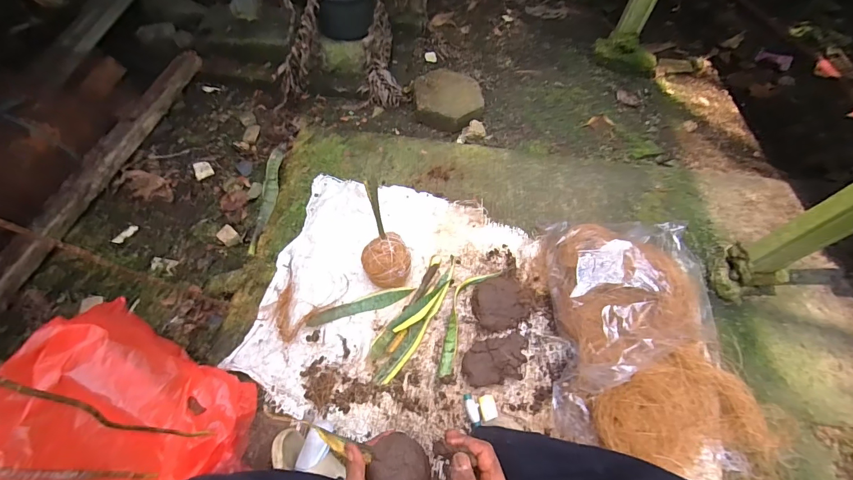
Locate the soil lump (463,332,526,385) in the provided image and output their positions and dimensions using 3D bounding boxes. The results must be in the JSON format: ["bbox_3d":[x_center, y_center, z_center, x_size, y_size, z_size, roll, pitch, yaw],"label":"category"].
[{"bbox_3d":[0.130,0.217,0.718,0.127,0.030,0.085,-4,56,-10],"label":"soil lump"}]

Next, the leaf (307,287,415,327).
[{"bbox_3d":[-0.126,0.119,0.753,0.200,0.017,0.031,-16,59,-17],"label":"leaf"}]

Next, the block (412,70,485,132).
[{"bbox_3d":[0.061,-0.394,1.134,0.200,0.081,0.187,7,55,0],"label":"block"}]

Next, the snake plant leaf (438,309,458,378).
[{"bbox_3d":[0.045,0.191,0.725,0.024,0.021,0.116,13,55,2],"label":"snake plant leaf"}]

